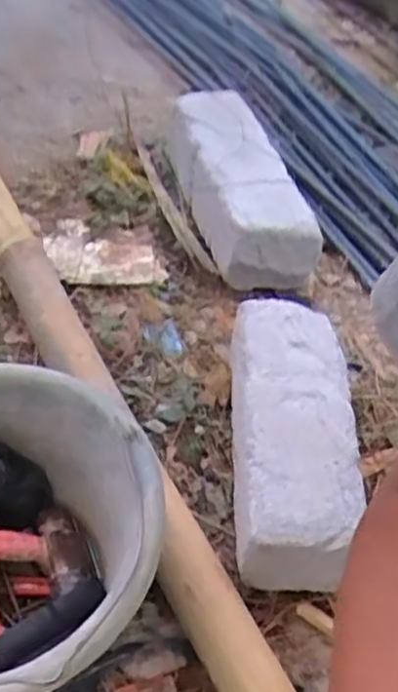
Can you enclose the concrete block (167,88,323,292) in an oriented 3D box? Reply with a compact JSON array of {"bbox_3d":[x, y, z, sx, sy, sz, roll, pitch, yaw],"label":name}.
[{"bbox_3d":[0.047,-0.196,0.906,0.101,0.110,0.324,-9,46,-14],"label":"concrete block"}]

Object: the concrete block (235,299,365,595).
[{"bbox_3d":[0.087,0.089,0.686,0.106,0.098,0.260,4,44,-1],"label":"concrete block"}]

